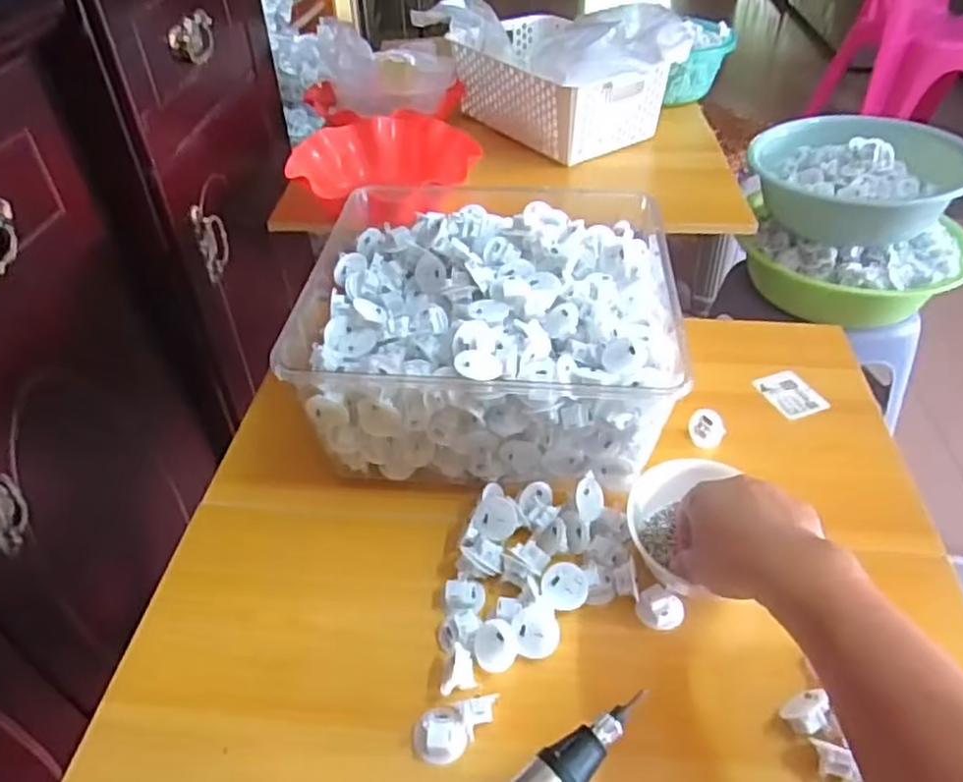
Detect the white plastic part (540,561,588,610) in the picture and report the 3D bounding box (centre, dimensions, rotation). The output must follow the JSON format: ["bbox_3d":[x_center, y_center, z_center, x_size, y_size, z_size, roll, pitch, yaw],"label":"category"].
[{"bbox_3d":[0.061,0.145,0.516,0.032,0.020,0.032,2,42,3],"label":"white plastic part"}]

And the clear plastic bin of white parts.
[{"bbox_3d":[0.004,-0.054,0.626,0.301,0.136,0.255,2,42,4],"label":"clear plastic bin of white parts"}]

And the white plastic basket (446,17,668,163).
[{"bbox_3d":[0.097,-0.435,1.014,0.192,0.106,0.290,-24,47,-23],"label":"white plastic basket"}]

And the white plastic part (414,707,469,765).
[{"bbox_3d":[-0.026,0.220,0.450,0.033,0.012,0.032,-2,42,0],"label":"white plastic part"}]

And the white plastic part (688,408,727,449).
[{"bbox_3d":[0.204,0.034,0.635,0.016,0.032,0.034,-3,67,-50],"label":"white plastic part"}]

